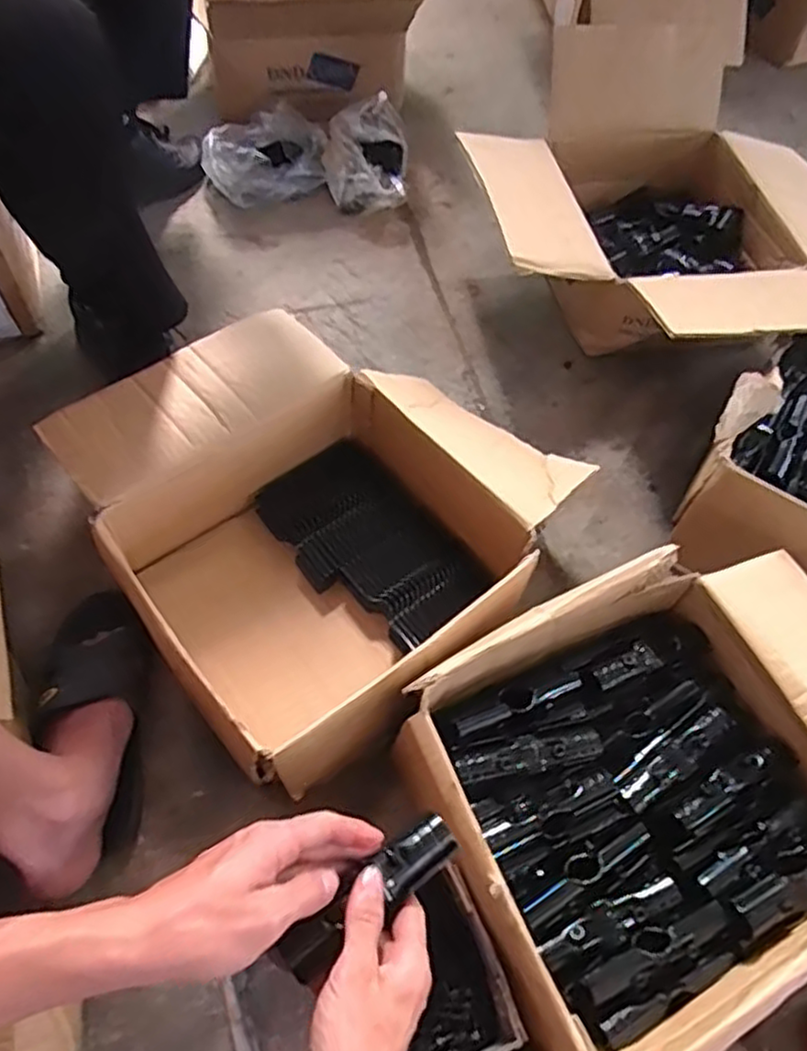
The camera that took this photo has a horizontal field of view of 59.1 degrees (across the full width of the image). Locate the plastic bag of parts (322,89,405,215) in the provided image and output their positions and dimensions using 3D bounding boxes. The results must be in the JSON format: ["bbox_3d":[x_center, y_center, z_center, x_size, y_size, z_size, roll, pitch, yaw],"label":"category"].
[{"bbox_3d":[-0.059,-0.588,1.127,0.134,0.103,0.156,-1,60,-3],"label":"plastic bag of parts"}]

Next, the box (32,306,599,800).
[{"bbox_3d":[-0.074,-0.023,0.761,0.444,0.157,0.430,-33,66,-19],"label":"box"}]

